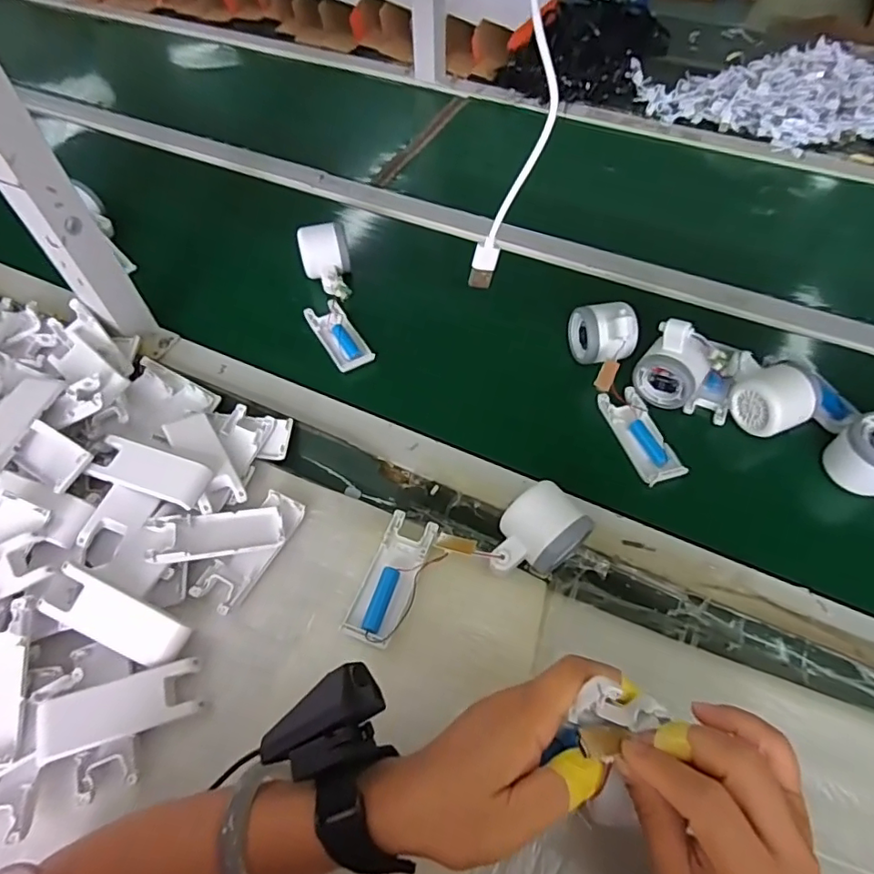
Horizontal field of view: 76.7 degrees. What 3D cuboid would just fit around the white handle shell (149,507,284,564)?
[{"bbox_3d":[-0.180,0.077,0.454,0.099,0.014,0.041,-4,55,-22],"label":"white handle shell"}]

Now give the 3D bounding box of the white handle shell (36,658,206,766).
[{"bbox_3d":[-0.220,0.189,0.385,0.100,0.015,0.040,-11,59,-22],"label":"white handle shell"}]

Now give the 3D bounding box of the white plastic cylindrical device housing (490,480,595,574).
[{"bbox_3d":[0.076,0.080,0.442,0.080,0.052,0.055,-32,62,-19],"label":"white plastic cylindrical device housing"}]

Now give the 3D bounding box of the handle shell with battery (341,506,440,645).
[{"bbox_3d":[-0.036,0.111,0.437,0.040,0.014,0.103,18,58,11],"label":"handle shell with battery"}]

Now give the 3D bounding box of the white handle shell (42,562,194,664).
[{"bbox_3d":[-0.235,0.134,0.406,0.099,0.015,0.035,31,59,-8],"label":"white handle shell"}]

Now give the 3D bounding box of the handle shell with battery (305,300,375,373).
[{"bbox_3d":[-0.111,-0.115,0.612,0.041,0.012,0.104,-28,61,-17],"label":"handle shell with battery"}]

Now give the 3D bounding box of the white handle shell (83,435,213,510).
[{"bbox_3d":[-0.242,0.030,0.468,0.095,0.018,0.038,14,58,9],"label":"white handle shell"}]

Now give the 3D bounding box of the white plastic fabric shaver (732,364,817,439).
[{"bbox_3d":[0.317,-0.033,0.516,0.055,0.048,0.059,-15,58,-10],"label":"white plastic fabric shaver"}]

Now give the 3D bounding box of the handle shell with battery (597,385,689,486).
[{"bbox_3d":[0.194,-0.002,0.529,0.040,0.014,0.106,-13,58,-9],"label":"handle shell with battery"}]

